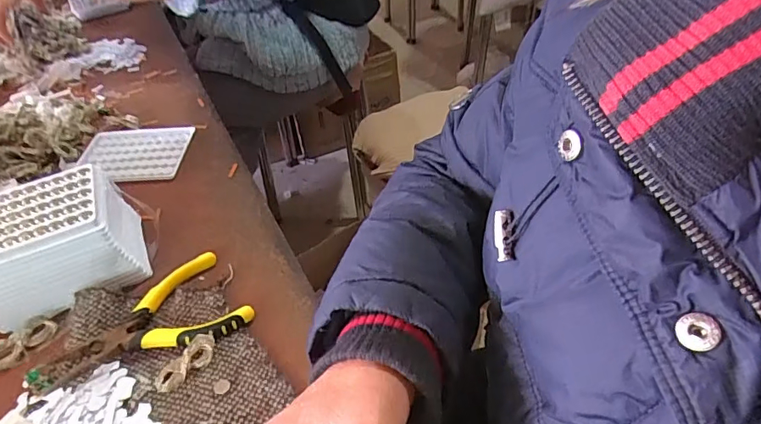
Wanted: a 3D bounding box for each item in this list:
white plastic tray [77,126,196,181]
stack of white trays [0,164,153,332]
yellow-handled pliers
[{"bbox_3d":[-0.300,-0.068,0.584,0.128,0.014,0.092,-3,43,4],"label":"white plastic tray"},{"bbox_3d":[-0.299,0.030,0.439,0.138,0.080,0.100,-22,48,-16],"label":"stack of white trays"},{"bbox_3d":[-0.196,0.097,0.398,0.158,0.020,0.085,-28,51,-22],"label":"yellow-handled pliers"}]

